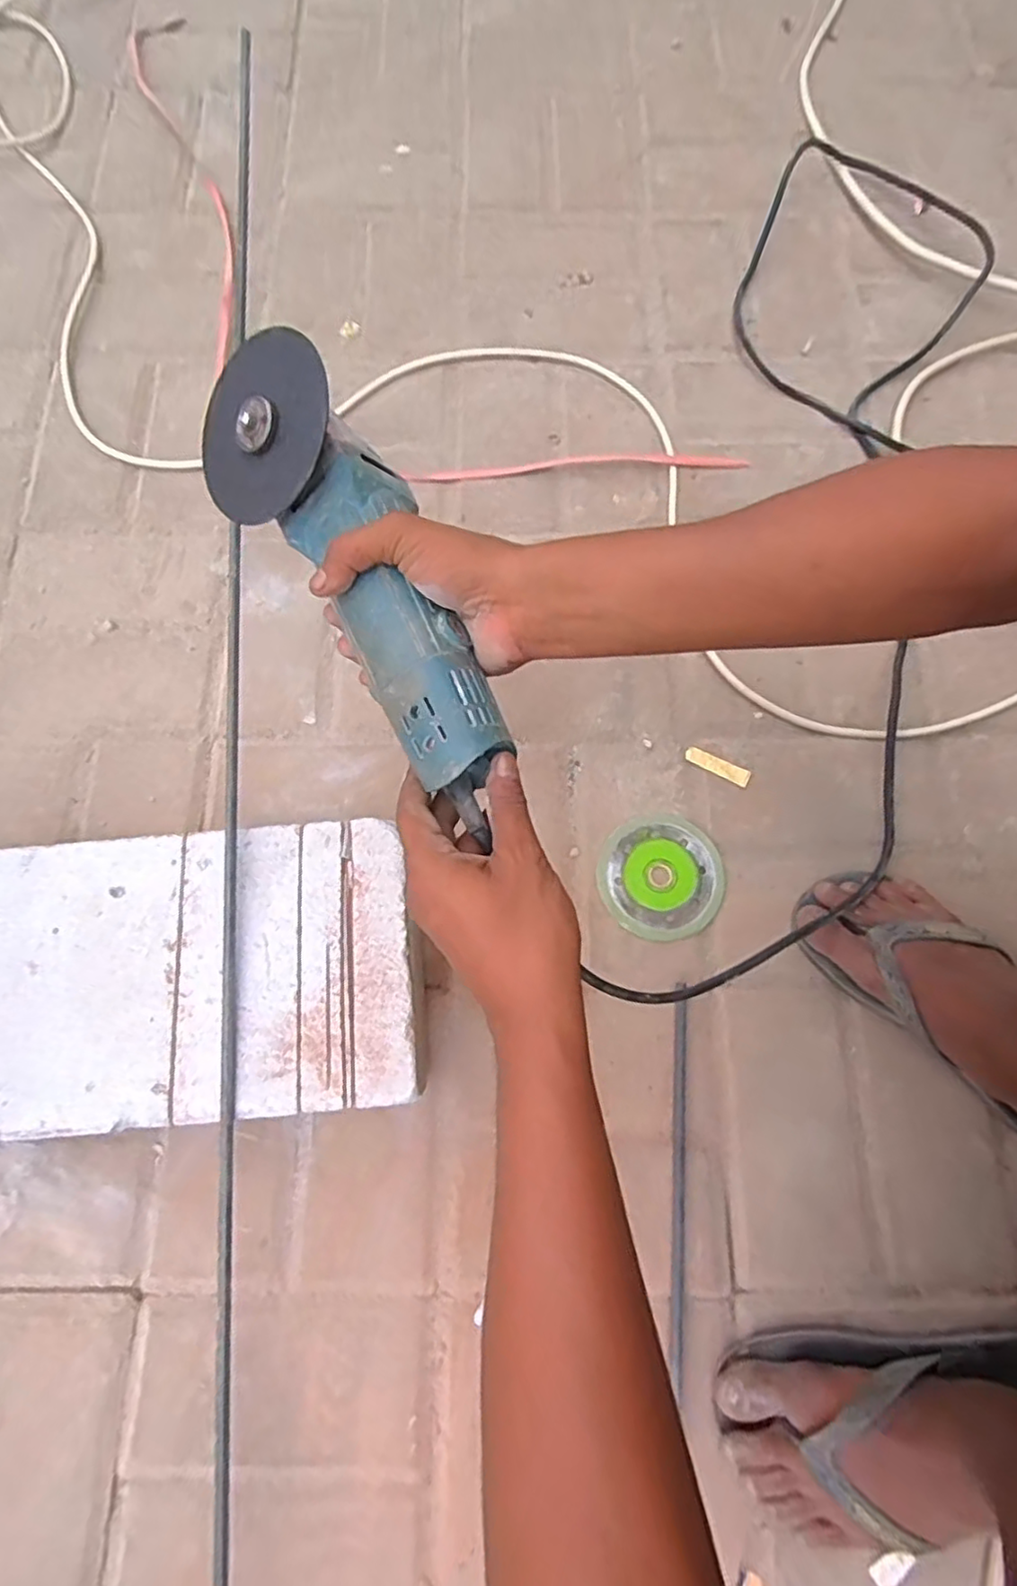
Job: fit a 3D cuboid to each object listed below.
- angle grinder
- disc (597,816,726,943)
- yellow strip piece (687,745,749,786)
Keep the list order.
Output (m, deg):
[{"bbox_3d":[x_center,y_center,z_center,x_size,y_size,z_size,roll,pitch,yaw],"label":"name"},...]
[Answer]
[{"bbox_3d":[-0.081,-0.120,0.367,0.090,0.071,0.295,-30,84,-9],"label":"angle grinder"},{"bbox_3d":[0.128,0.069,0.551,0.102,0.004,0.099,0,74,0],"label":"disc"},{"bbox_3d":[0.183,-0.024,0.577,0.056,0.004,0.015,29,76,7],"label":"yellow strip piece"}]

